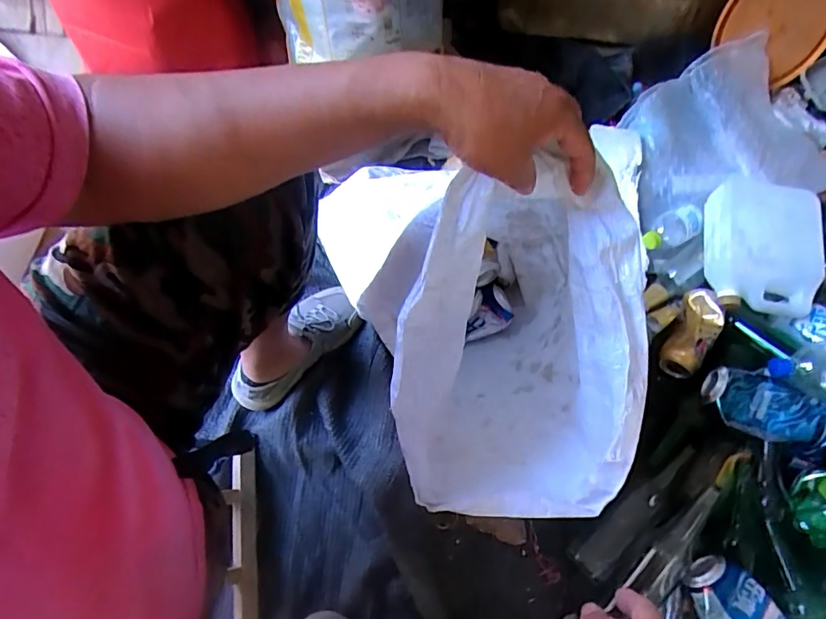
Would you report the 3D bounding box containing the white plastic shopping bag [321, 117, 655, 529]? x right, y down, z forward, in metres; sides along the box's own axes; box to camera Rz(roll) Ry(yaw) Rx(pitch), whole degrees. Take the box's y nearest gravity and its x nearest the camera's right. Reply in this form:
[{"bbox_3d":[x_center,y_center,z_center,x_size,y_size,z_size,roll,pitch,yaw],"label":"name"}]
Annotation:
[{"bbox_3d":[0.089,0.034,0.607,0.258,0.464,0.395,7,69,0],"label":"white plastic shopping bag"}]

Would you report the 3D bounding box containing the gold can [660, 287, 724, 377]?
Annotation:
[{"bbox_3d":[0.486,0.042,0.866,0.060,0.057,0.159,29,71,9],"label":"gold can"}]

